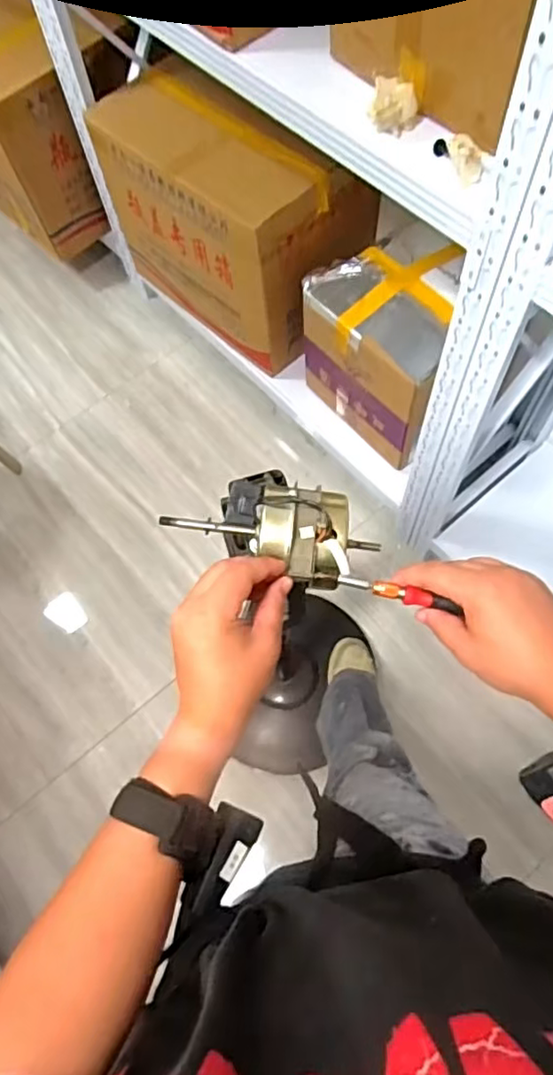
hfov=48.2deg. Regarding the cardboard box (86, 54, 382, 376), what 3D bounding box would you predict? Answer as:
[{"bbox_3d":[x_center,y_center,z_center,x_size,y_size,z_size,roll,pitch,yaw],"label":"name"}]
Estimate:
[{"bbox_3d":[-0.106,-0.798,1.518,0.361,0.482,0.691,-43,71,-14],"label":"cardboard box"}]

